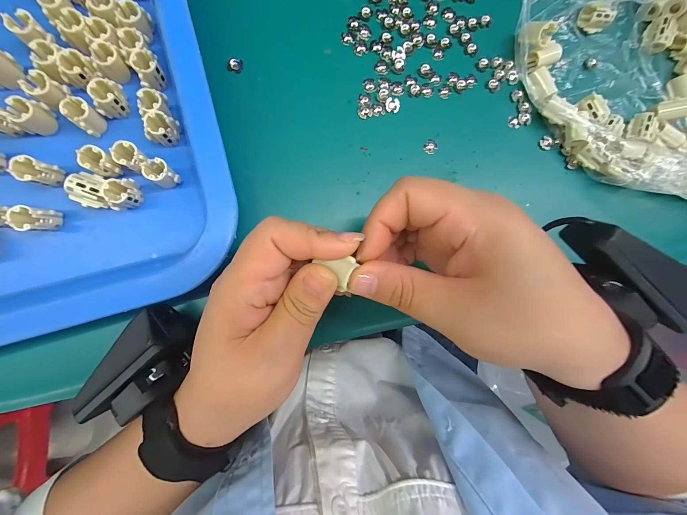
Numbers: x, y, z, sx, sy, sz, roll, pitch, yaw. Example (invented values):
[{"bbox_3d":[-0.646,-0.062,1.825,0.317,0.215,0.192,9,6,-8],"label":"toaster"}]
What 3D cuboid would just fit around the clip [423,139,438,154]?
[{"bbox_3d":[0.065,-0.082,0.223,0.009,0.004,0.011,37,84,-3],"label":"clip"}]

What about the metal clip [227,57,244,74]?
[{"bbox_3d":[-0.075,-0.133,0.209,0.009,0.004,0.009,12,86,-5],"label":"metal clip"}]

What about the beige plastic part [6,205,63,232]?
[{"bbox_3d":[-0.179,-0.022,0.178,0.012,0.024,0.014,12,86,-5],"label":"beige plastic part"}]

